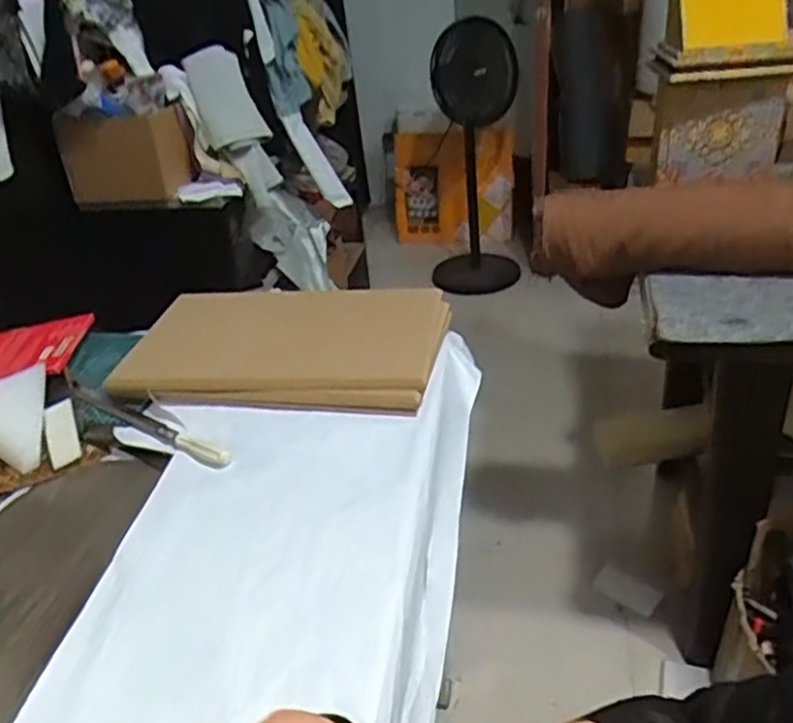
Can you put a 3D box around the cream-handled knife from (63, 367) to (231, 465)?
[{"bbox_3d":[-0.310,0.064,0.859,0.330,0.017,0.025,18,37,35],"label":"cream-handled knife"}]

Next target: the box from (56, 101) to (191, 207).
[{"bbox_3d":[-0.515,-0.391,1.378,0.219,0.164,0.089,-6,30,-1],"label":"box"}]

